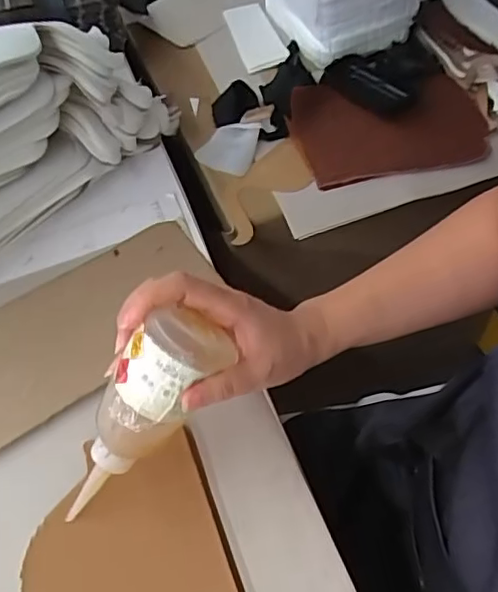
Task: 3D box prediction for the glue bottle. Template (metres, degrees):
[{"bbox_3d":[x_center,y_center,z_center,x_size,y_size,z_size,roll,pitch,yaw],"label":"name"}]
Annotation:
[{"bbox_3d":[-0.074,0.087,0.389,0.048,0.047,0.162,46,113,29],"label":"glue bottle"}]

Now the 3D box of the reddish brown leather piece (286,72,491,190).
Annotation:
[{"bbox_3d":[0.158,-0.194,0.657,0.217,0.016,0.139,-11,63,-11],"label":"reddish brown leather piece"}]

